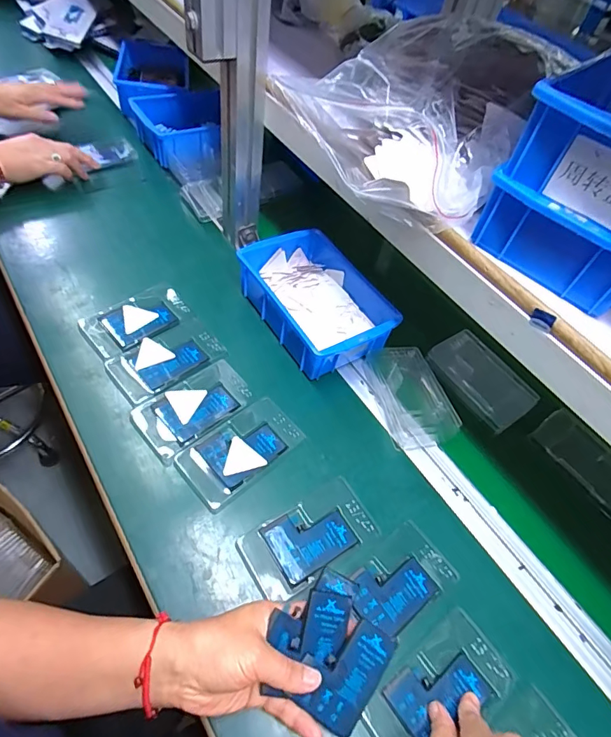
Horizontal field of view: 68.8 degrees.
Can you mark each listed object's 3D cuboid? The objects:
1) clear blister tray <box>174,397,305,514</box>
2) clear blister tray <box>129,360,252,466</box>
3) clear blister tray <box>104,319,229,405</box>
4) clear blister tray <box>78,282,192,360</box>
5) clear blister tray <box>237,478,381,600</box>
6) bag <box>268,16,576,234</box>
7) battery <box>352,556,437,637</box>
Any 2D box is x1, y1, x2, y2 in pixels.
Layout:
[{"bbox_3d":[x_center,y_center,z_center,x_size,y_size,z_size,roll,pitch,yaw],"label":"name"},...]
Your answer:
[{"bbox_3d":[-0.068,0.087,0.481,0.128,0.004,0.073,-34,66,-23],"label":"clear blister tray"},{"bbox_3d":[-0.125,0.043,0.504,0.124,0.007,0.070,-32,65,-29],"label":"clear blister tray"},{"bbox_3d":[-0.166,-0.011,0.542,0.128,0.016,0.076,-29,63,-28],"label":"clear blister tray"},{"bbox_3d":[-0.213,-0.063,0.566,0.123,0.009,0.075,-28,63,-28],"label":"clear blister tray"},{"bbox_3d":[0.005,0.165,0.437,0.127,0.004,0.069,-23,61,-25],"label":"clear blister tray"},{"bbox_3d":[0.103,-0.235,0.408,0.192,0.103,0.193,33,55,14],"label":"bag"},{"bbox_3d":[0.082,0.207,0.415,0.078,0.005,0.055,-27,67,-29],"label":"battery"}]

